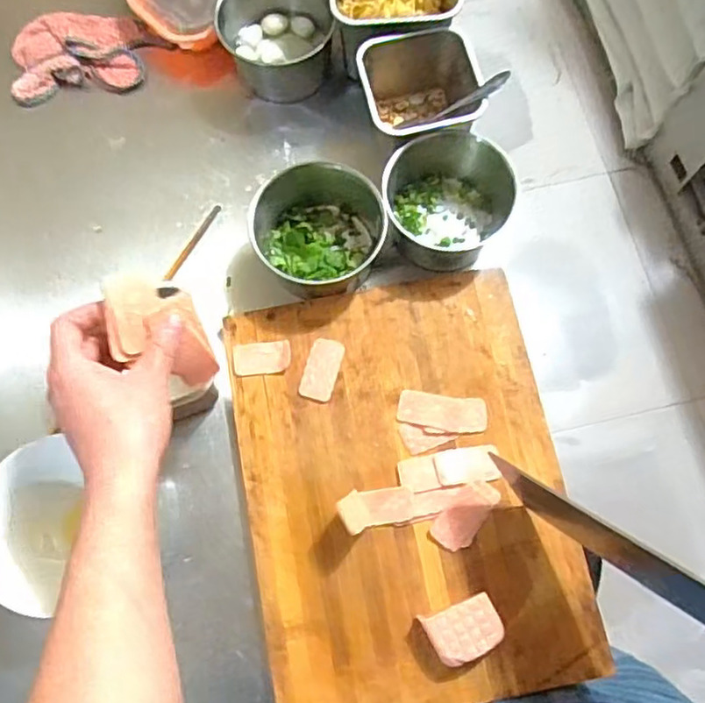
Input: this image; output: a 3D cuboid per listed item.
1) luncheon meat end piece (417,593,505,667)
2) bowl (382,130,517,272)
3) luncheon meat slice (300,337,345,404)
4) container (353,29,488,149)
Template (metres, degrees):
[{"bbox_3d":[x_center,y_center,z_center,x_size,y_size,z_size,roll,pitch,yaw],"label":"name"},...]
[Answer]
[{"bbox_3d":[0.097,0.243,0.559,0.062,0.032,0.044,-23,75,-6],"label":"luncheon meat end piece"},{"bbox_3d":[0.093,-0.163,0.671,0.120,0.083,0.129,0,74,1],"label":"bowl"},{"bbox_3d":[-0.030,0.018,0.638,0.033,0.004,0.062,15,75,5],"label":"luncheon meat slice"},{"bbox_3d":[0.068,-0.273,0.694,0.116,0.095,0.128,-12,75,-3],"label":"container"}]

